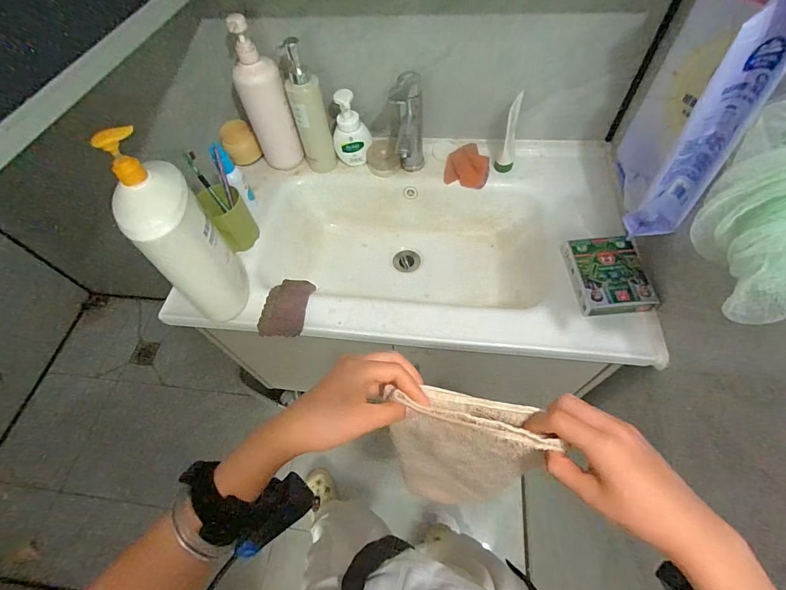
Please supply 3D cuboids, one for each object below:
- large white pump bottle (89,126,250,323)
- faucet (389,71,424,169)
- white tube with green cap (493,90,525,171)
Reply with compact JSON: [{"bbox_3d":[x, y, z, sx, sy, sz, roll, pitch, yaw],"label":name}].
[{"bbox_3d":[-0.295,-0.079,0.528,0.101,0.274,0.105,-38,64,-17],"label":"large white pump bottle"},{"bbox_3d":[0.036,-0.308,0.703,0.050,0.183,0.156,-1,59,4],"label":"faucet"},{"bbox_3d":[0.227,-0.305,0.709,0.034,0.137,0.059,17,62,14],"label":"white tube with green cap"}]

